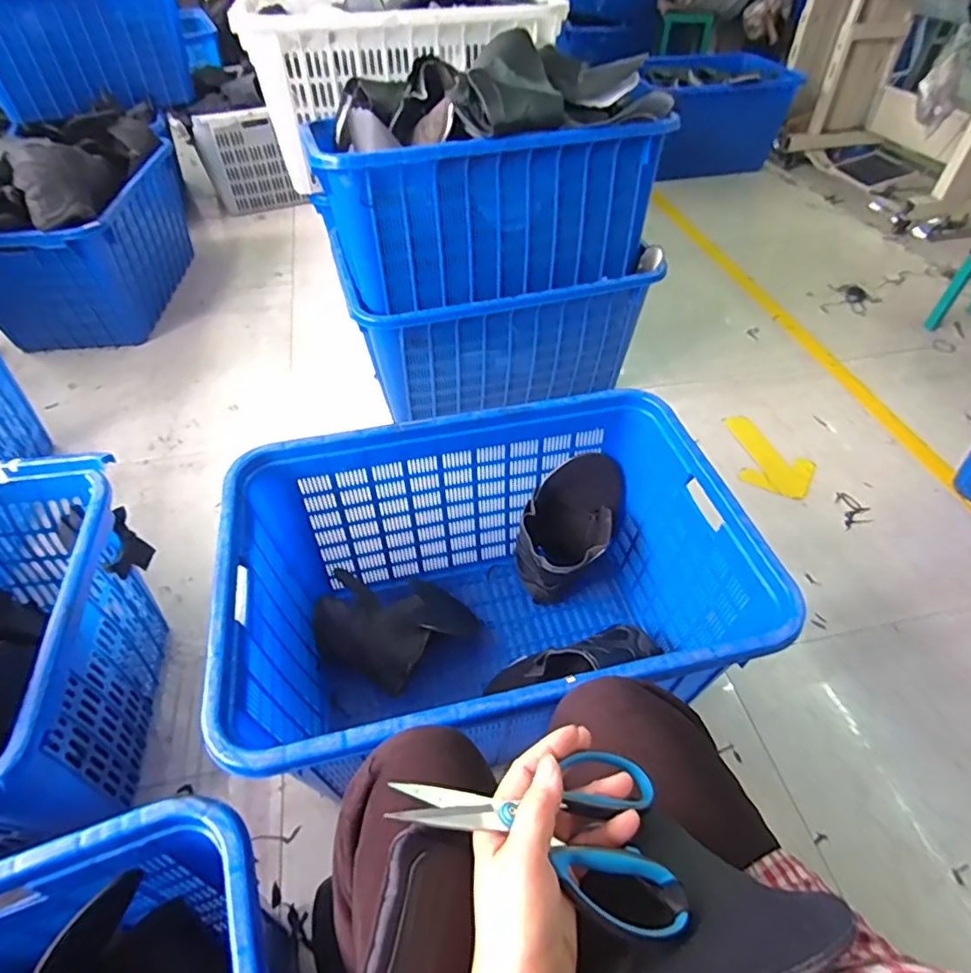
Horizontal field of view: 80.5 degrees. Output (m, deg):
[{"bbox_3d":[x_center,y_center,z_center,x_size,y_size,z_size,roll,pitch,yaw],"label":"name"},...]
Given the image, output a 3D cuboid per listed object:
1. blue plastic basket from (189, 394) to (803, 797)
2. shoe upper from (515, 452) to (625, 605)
[{"bbox_3d":[0.004,0.189,0.943,0.713,0.391,0.499,-10,49,-8],"label":"blue plastic basket"},{"bbox_3d":[0.160,0.099,1.121,0.156,0.233,0.240,19,51,17],"label":"shoe upper"}]

